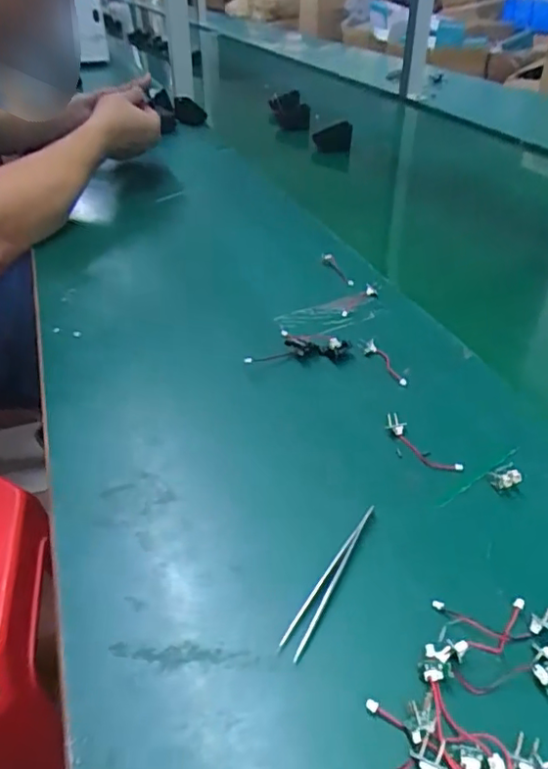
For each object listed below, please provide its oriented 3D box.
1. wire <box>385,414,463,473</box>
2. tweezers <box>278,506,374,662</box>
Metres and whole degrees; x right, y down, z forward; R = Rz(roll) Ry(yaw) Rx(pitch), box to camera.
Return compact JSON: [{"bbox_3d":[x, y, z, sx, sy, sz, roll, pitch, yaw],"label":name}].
[{"bbox_3d":[0.099,0.042,0.389,0.011,0.014,0.062,-21,43,-33],"label":"wire"},{"bbox_3d":[0.033,0.103,0.314,0.011,0.011,0.100,23,39,23],"label":"tweezers"}]

